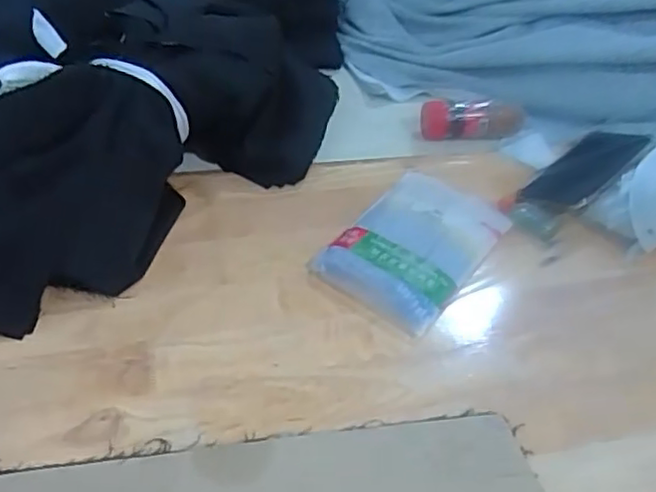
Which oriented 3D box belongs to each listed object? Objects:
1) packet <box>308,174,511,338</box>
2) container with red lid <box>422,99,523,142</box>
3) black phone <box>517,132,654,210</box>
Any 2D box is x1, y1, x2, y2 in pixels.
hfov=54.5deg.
[{"bbox_3d":[0.079,-0.004,0.571,0.113,0.020,0.178,29,47,24],"label":"packet"},{"bbox_3d":[0.163,-0.141,0.716,0.112,0.039,0.040,1,42,-5],"label":"container with red lid"},{"bbox_3d":[0.257,-0.075,0.636,0.142,0.011,0.076,-40,39,-27],"label":"black phone"}]

